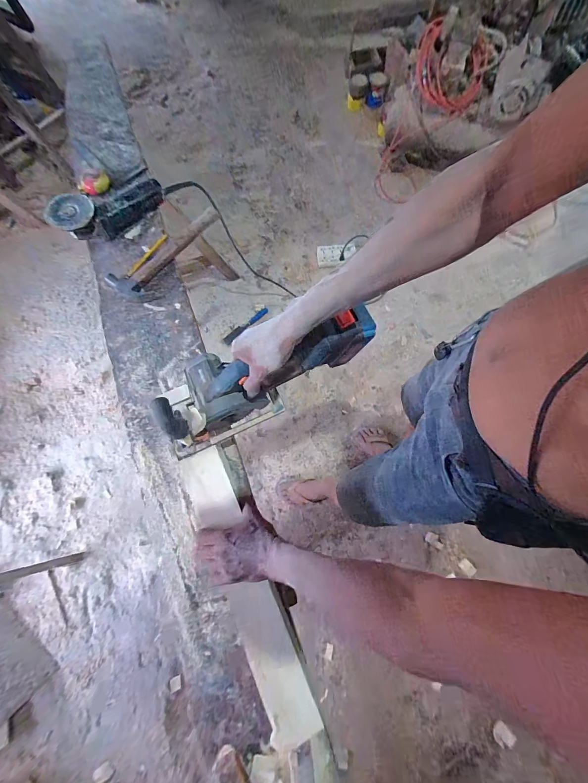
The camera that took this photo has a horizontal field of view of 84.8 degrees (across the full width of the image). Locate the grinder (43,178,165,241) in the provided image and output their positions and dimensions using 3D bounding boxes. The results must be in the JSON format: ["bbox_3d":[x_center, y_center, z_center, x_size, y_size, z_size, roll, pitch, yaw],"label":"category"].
[{"bbox_3d":[-0.461,-0.452,0.807,0.273,0.089,0.095,-34,78,-25],"label":"grinder"}]

